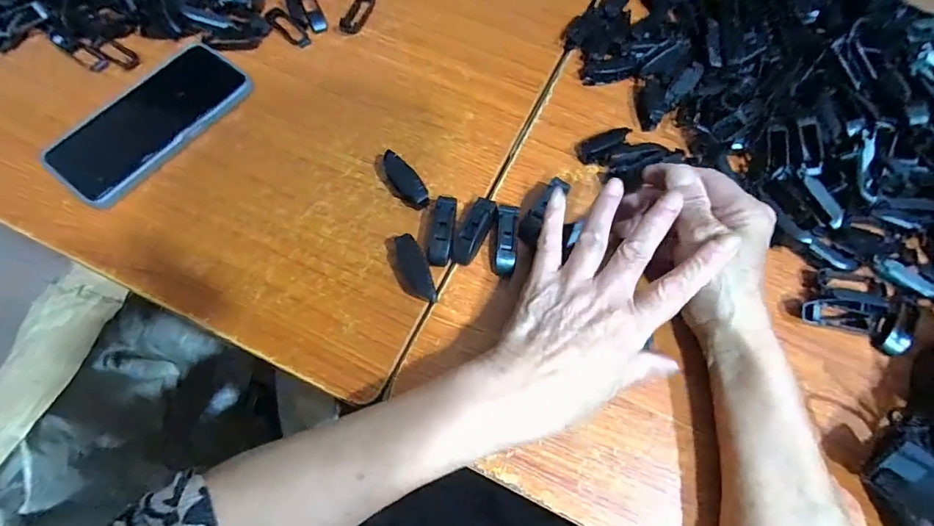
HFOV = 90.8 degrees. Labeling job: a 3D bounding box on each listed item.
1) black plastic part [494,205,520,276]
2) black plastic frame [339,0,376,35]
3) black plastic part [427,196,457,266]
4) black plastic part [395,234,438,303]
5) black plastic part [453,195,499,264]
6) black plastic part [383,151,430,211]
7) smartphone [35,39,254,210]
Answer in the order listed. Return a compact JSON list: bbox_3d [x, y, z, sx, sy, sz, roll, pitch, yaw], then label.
[{"bbox_3d":[0.030,-0.016,0.353,0.017,0.015,0.057,6,67,1],"label":"black plastic part"},{"bbox_3d":[-0.107,-0.247,0.454,0.021,0.004,0.054,22,68,7],"label":"black plastic frame"},{"bbox_3d":[-0.018,-0.024,0.355,0.017,0.018,0.056,7,67,1],"label":"black plastic part"},{"bbox_3d":[-0.040,0.005,0.344,0.022,0.014,0.052,-16,69,-8],"label":"black plastic part"},{"bbox_3d":[0.006,-0.024,0.355,0.017,0.016,0.054,24,69,8],"label":"black plastic part"},{"bbox_3d":[-0.052,-0.066,0.373,0.018,0.019,0.053,-37,73,-16],"label":"black plastic part"},{"bbox_3d":[-0.267,-0.122,0.388,0.082,0.013,0.162,34,70,12],"label":"smartphone"}]

